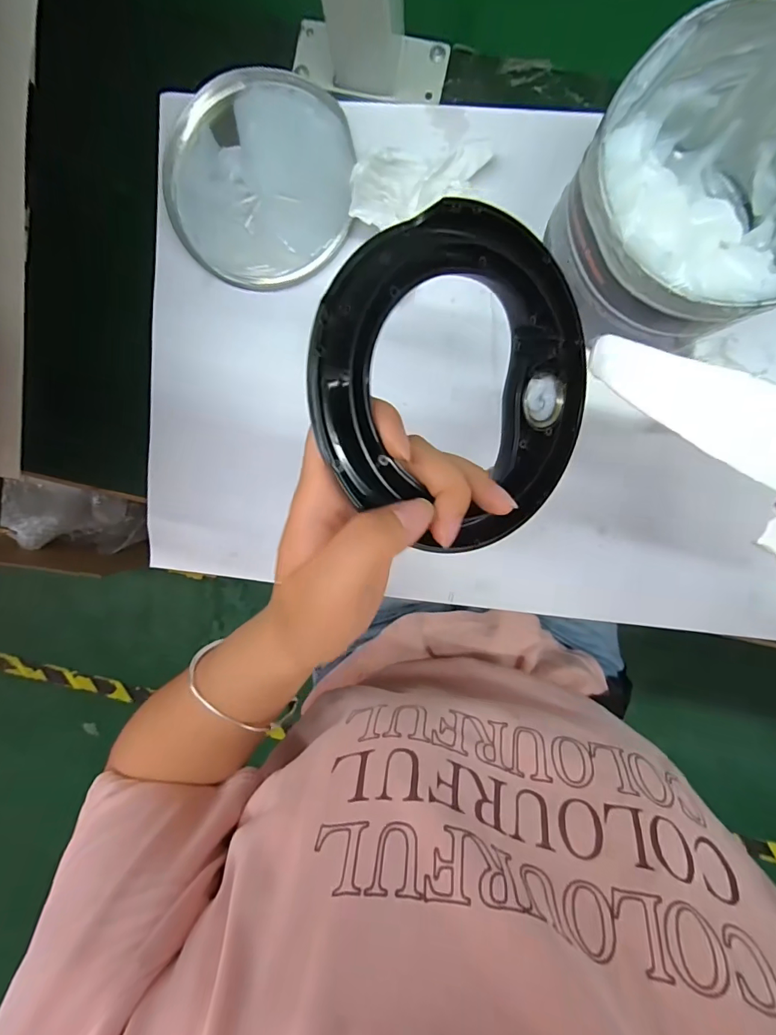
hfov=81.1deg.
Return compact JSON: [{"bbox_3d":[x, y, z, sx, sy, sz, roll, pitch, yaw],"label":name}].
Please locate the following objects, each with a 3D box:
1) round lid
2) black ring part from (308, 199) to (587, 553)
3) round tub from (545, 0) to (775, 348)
[{"bbox_3d":[-0.085,-0.224,0.304,0.118,0.020,0.125,0,95,4],"label":"round lid"},{"bbox_3d":[0.033,-0.053,0.186,0.127,0.011,0.124,-4,100,-27],"label":"black ring part"},{"bbox_3d":[0.161,-0.162,0.238,0.130,0.095,0.122,0,95,4],"label":"round tub"}]

